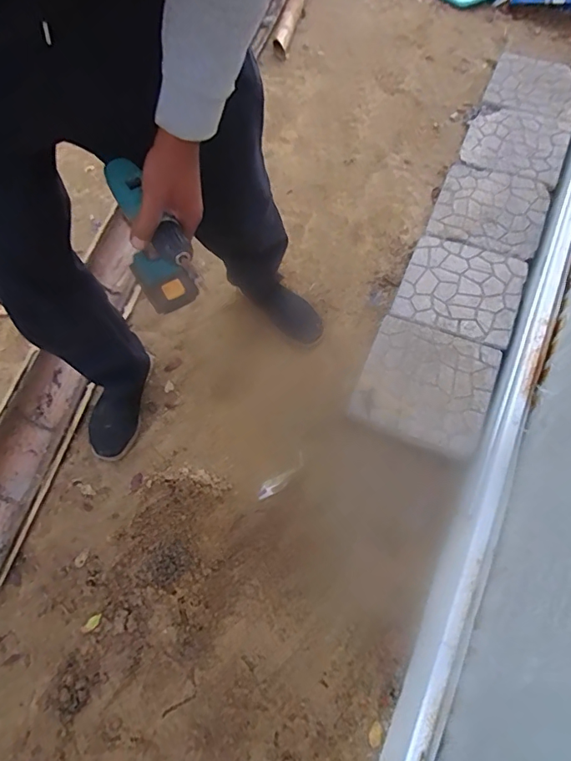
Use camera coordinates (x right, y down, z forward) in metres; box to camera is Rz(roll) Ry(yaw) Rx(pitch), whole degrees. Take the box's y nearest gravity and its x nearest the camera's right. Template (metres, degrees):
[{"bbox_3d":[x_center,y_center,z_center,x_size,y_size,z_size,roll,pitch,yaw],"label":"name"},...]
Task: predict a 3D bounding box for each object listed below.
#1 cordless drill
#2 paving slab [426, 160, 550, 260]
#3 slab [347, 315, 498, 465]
[{"bbox_3d":[-0.180,-0.175,0.660,0.081,0.201,0.190,-41,82,-9],"label":"cordless drill"},{"bbox_3d":[0.590,-0.494,1.380,0.294,0.054,0.303,24,68,9],"label":"paving slab"},{"bbox_3d":[0.332,0.006,1.142,0.298,0.062,0.310,25,71,10],"label":"slab"}]

